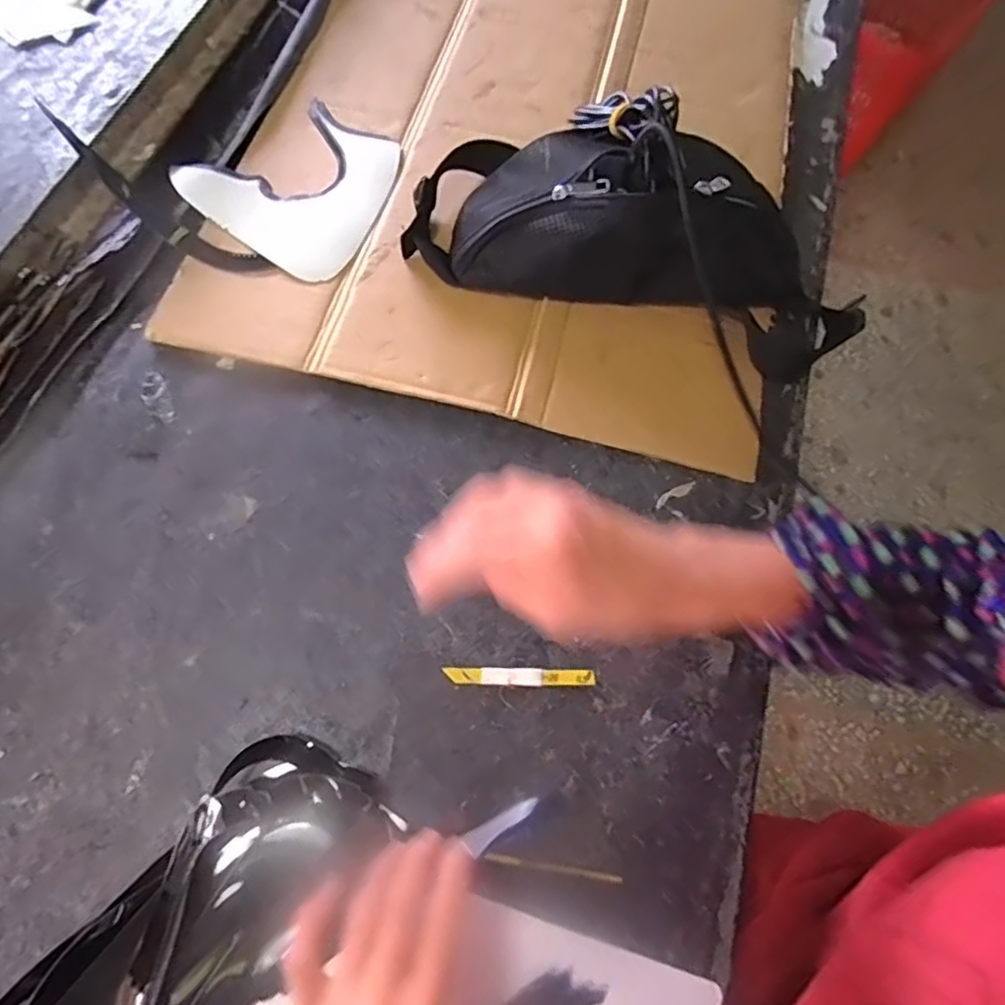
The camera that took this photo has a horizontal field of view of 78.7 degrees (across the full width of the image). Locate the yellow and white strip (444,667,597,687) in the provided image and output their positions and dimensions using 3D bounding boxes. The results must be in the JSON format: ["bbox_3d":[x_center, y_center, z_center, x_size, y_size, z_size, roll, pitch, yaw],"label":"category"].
[{"bbox_3d":[0.012,0.112,0.392,0.094,0.004,0.011,2,67,-1],"label":"yellow and white strip"}]

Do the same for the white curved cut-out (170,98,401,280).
[{"bbox_3d":[-0.170,-0.281,0.537,0.173,0.007,0.162,36,71,13],"label":"white curved cut-out"}]

